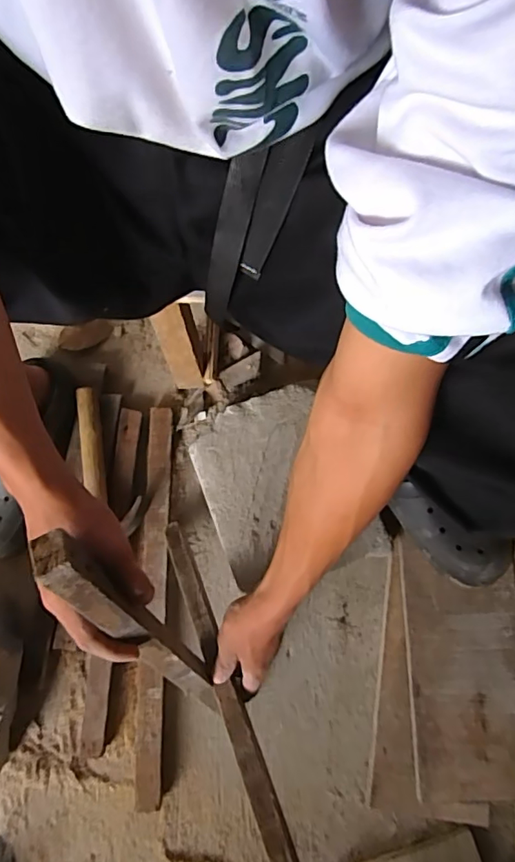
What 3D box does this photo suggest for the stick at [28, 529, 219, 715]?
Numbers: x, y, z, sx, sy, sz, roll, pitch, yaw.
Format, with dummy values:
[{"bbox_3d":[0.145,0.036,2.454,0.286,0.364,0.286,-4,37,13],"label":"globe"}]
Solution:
[{"bbox_3d":[-0.090,0.180,0.439,0.032,0.328,0.028,-27,47,-7],"label":"stick"}]

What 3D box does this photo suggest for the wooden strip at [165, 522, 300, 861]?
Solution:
[{"bbox_3d":[-0.019,0.300,0.515,0.028,0.013,0.486,-23,53,-6],"label":"wooden strip"}]

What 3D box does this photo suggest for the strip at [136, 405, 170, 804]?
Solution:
[{"bbox_3d":[-0.138,0.214,0.671,0.035,0.030,0.491,0,77,-1],"label":"strip"}]

